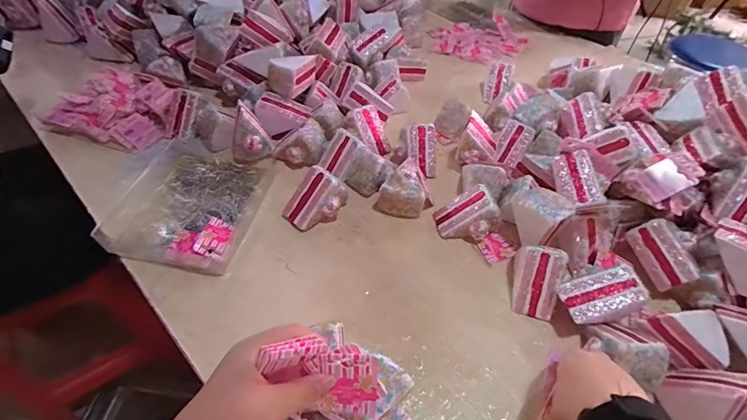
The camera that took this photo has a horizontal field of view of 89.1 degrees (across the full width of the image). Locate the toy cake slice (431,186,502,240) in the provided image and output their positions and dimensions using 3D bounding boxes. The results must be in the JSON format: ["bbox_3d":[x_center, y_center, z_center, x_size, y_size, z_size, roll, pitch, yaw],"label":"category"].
[{"bbox_3d":[0.134,0.007,0.545,0.076,0.061,0.068,-15,52,-16],"label":"toy cake slice"}]

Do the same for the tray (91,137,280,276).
[{"bbox_3d":[-0.260,-0.019,0.552,0.185,0.034,0.223,9,49,4],"label":"tray"}]

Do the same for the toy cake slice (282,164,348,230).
[{"bbox_3d":[-0.081,-0.016,0.547,0.058,0.066,0.084,33,55,23],"label":"toy cake slice"}]

